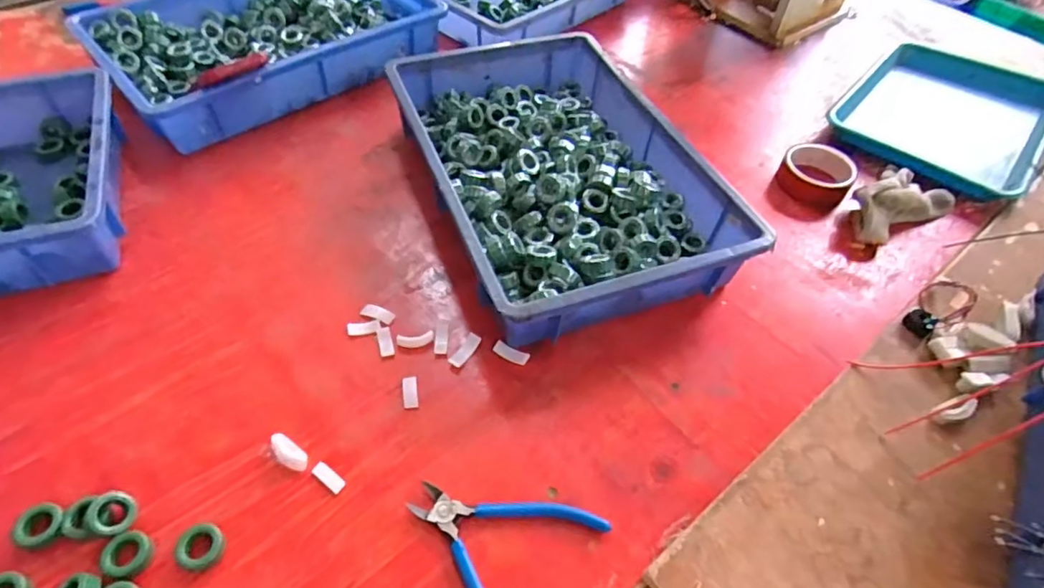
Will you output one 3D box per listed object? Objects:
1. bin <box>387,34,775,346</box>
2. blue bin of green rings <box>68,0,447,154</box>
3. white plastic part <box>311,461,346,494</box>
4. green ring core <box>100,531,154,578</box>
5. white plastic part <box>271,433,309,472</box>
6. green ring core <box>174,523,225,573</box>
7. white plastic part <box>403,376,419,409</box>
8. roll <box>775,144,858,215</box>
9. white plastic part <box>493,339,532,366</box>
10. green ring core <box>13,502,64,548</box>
[{"bbox_3d":[0.033,-0.146,0.657,0.284,0.088,0.440,-15,52,-16],"label":"bin"},{"bbox_3d":[-0.366,-0.373,0.817,0.435,0.089,0.308,-34,59,-28],"label":"blue bin of green rings"},{"bbox_3d":[-0.155,0.147,0.448,0.030,0.004,0.012,30,54,21],"label":"white plastic part"},{"bbox_3d":[-0.283,0.187,0.400,0.029,0.010,0.030,2,49,-2],"label":"green ring core"},{"bbox_3d":[-0.191,0.130,0.456,0.038,0.006,0.016,40,57,9],"label":"white plastic part"},{"bbox_3d":[-0.235,0.185,0.408,0.030,0.012,0.031,2,49,-2],"label":"green ring core"},{"bbox_3d":[-0.100,0.088,0.501,0.014,0.004,0.032,-6,50,-8],"label":"white plastic part"},{"bbox_3d":[0.377,-0.154,0.717,0.088,0.040,0.084,33,55,23],"label":"roll"},{"bbox_3d":[-0.010,0.057,0.532,0.035,0.007,0.013,19,51,13],"label":"white plastic part"},{"bbox_3d":[-0.353,0.169,0.410,0.033,0.011,0.028,-18,53,-18],"label":"green ring core"}]

